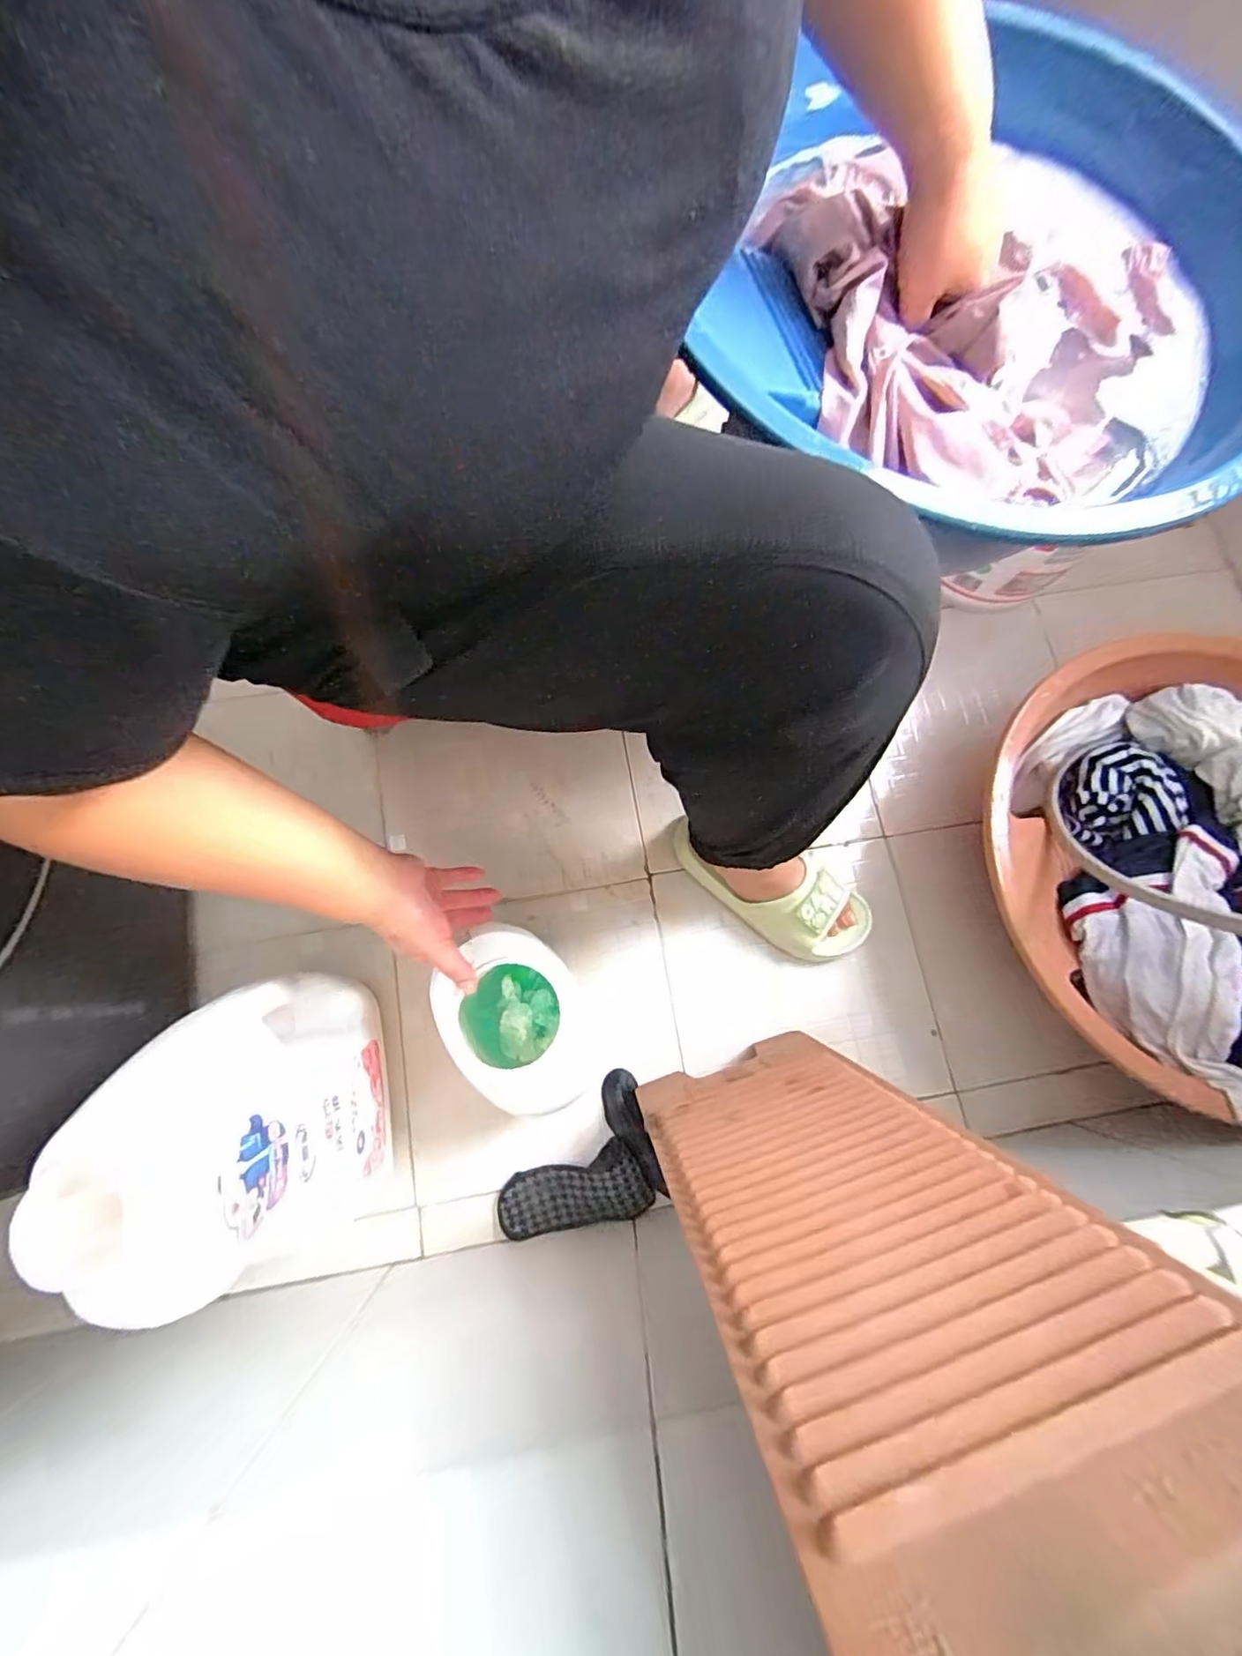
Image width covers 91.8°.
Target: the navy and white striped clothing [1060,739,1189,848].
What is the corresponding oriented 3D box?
[{"bbox_3d":[0.524,-0.038,0.636,0.102,0.051,0.100,0,77,-1],"label":"navy and white striped clothing"}]

